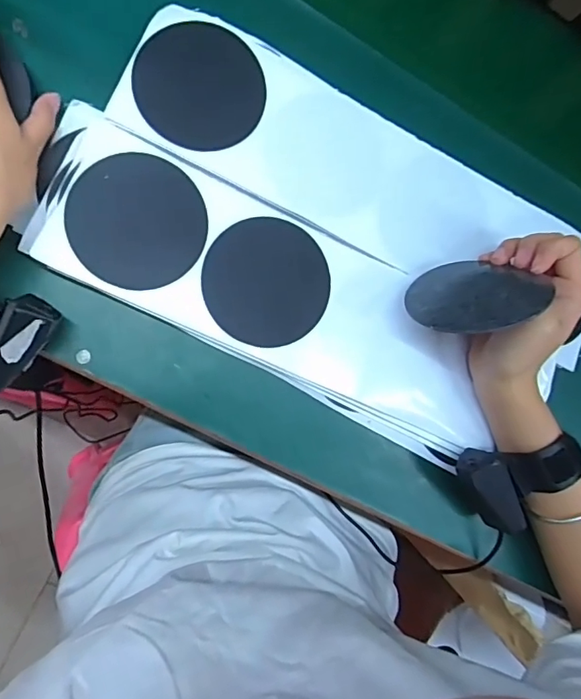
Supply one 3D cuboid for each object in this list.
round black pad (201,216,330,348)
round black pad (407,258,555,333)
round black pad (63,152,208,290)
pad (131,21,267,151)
[{"bbox_3d":[-0.017,-0.050,0.372,0.091,0.010,0.091,0,91,-9],"label":"round black pad"},{"bbox_3d":[0.124,-0.038,0.345,0.088,0.090,0.005,-31,125,-26],"label":"round black pad"},{"bbox_3d":[-0.108,-0.091,0.356,0.091,0.011,0.092,0,91,-9],"label":"round black pad"},{"bbox_3d":[-0.066,-0.194,0.370,0.092,0.007,0.091,0,91,-9],"label":"pad"}]

